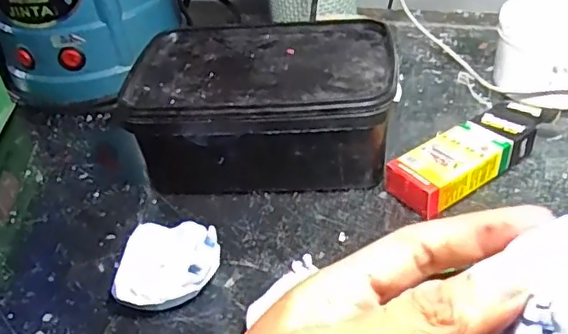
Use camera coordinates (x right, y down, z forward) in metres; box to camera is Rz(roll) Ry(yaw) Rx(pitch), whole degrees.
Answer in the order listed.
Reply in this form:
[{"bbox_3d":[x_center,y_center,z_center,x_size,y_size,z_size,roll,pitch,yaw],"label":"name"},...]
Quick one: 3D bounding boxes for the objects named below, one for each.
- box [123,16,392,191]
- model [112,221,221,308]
[{"bbox_3d":[-0.013,-0.044,0.422,0.186,0.073,0.140,-6,38,2],"label":"box"},{"bbox_3d":[-0.068,0.057,0.340,0.057,0.024,0.061,-5,38,4],"label":"model"}]

